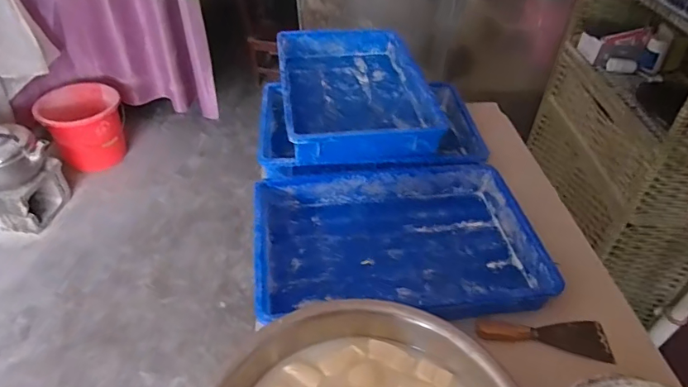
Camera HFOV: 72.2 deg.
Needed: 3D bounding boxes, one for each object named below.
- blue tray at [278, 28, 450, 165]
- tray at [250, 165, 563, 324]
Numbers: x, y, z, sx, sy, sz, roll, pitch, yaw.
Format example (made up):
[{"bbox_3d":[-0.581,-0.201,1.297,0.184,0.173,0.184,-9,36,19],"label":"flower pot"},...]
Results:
[{"bbox_3d":[0.023,-0.243,1.082,0.309,0.074,0.491,-4,42,-7],"label":"blue tray"},{"bbox_3d":[0.089,0.088,0.825,0.467,0.079,0.315,-5,42,-8],"label":"tray"}]

